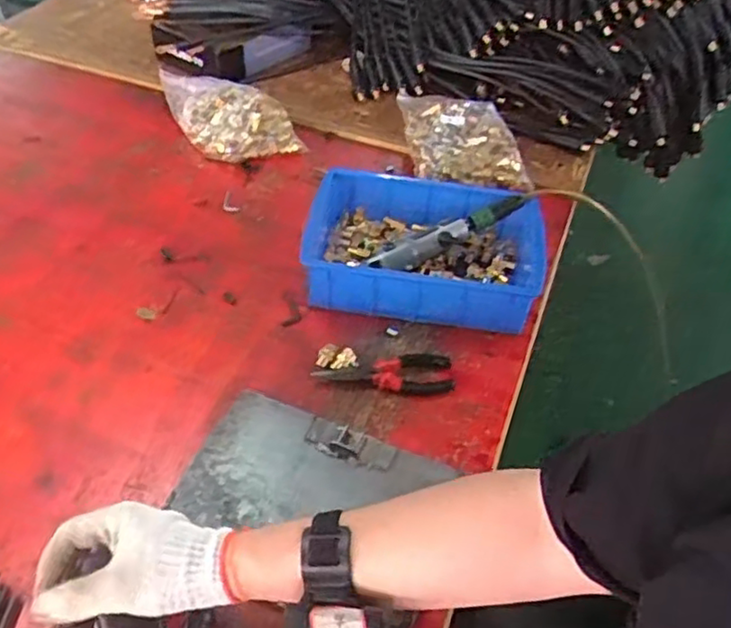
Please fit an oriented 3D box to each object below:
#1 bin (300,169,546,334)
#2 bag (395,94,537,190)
[{"bbox_3d":[0.077,-0.086,0.895,0.311,0.081,0.204,6,46,2],"label":"bin"},{"bbox_3d":[0.162,-0.301,1.121,0.190,0.059,0.267,1,46,-3],"label":"bag"}]

